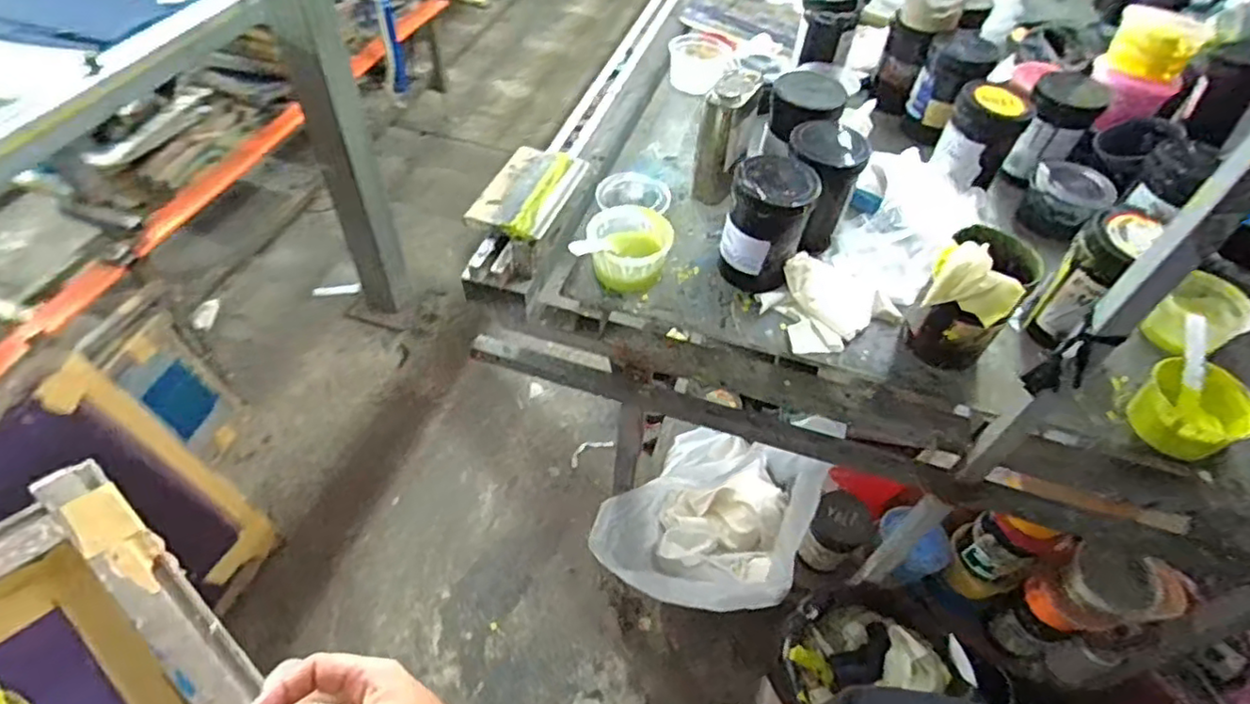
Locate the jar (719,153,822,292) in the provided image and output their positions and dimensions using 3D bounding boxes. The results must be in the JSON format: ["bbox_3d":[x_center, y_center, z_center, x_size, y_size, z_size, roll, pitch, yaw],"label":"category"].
[{"bbox_3d":[0.195,-0.176,0.916,0.107,0.164,0.098,3,48,-3],"label":"jar"}]

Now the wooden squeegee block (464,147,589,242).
[{"bbox_3d":[-0.153,-0.254,1.017,0.124,0.027,0.217,16,49,9],"label":"wooden squeegee block"}]

